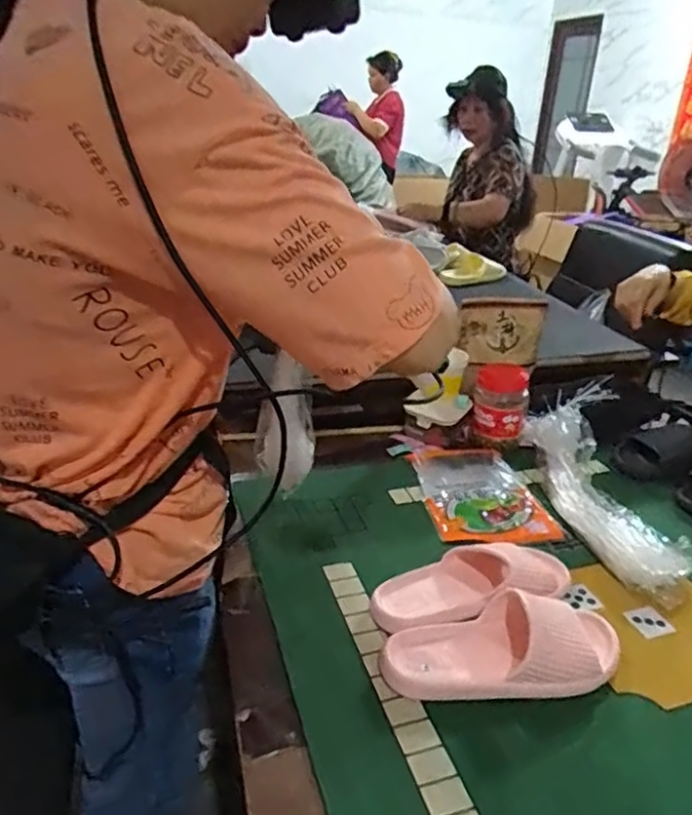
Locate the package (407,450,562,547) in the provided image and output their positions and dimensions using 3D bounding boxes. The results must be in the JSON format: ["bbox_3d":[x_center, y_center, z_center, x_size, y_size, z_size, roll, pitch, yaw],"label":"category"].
[{"bbox_3d":[0.213,0.133,1.004,0.182,0.017,0.258,-2,27,-8],"label":"package"}]

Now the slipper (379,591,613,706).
[{"bbox_3d":[0.175,0.255,0.682,0.269,0.066,0.110,-3,24,-6],"label":"slipper"}]

